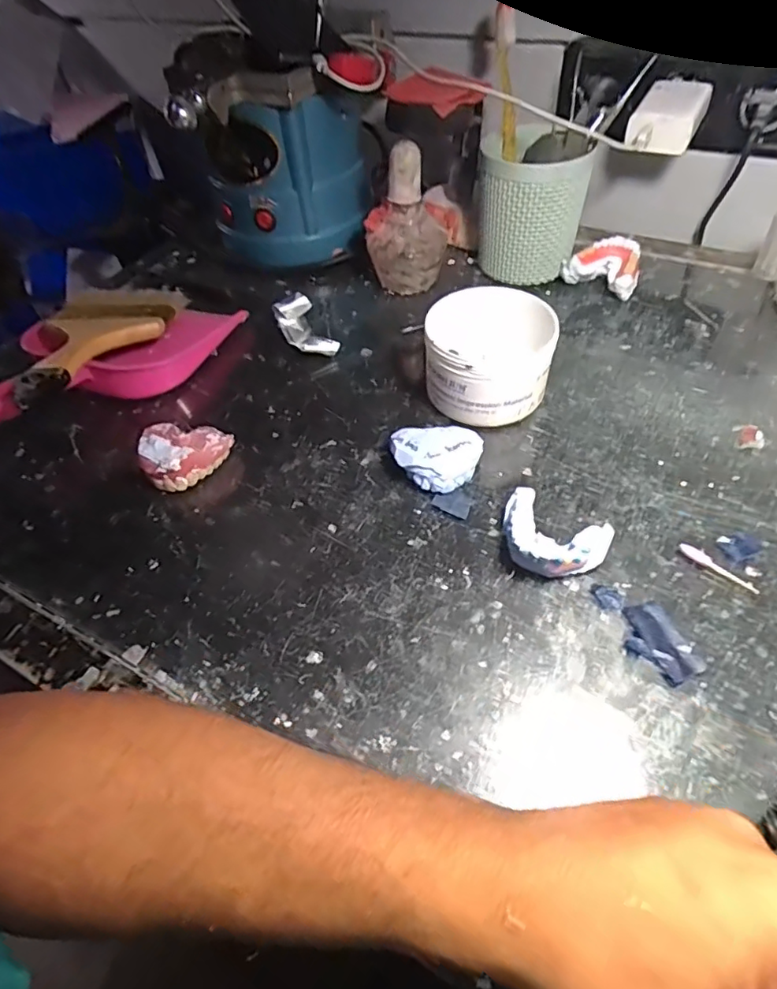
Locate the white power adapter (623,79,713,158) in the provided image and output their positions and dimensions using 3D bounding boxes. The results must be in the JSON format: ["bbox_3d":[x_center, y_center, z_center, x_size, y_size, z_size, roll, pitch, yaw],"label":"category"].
[{"bbox_3d":[0.246,-0.331,0.480,0.053,0.030,0.093,22,56,21],"label":"white power adapter"}]

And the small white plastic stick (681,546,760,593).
[{"bbox_3d":[0.192,0.042,0.318,0.045,0.004,0.007,33,60,27],"label":"small white plastic stick"}]

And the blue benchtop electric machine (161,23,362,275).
[{"bbox_3d":[-0.101,-0.306,0.515,0.168,0.181,0.112,-7,51,-1],"label":"blue benchtop electric machine"}]

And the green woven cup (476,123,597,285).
[{"bbox_3d":[0.128,-0.261,0.503,0.092,0.113,0.087,0,51,5],"label":"green woven cup"}]

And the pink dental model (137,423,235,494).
[{"bbox_3d":[-0.150,-0.029,0.388,0.061,0.030,0.053,10,52,12],"label":"pink dental model"}]

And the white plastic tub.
[{"bbox_3d":[0.073,-0.098,0.402,0.087,0.068,0.080,-2,51,3],"label":"white plastic tub"}]

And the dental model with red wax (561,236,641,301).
[{"bbox_3d":[0.201,-0.209,0.508,0.064,0.035,0.052,25,57,23],"label":"dental model with red wax"}]

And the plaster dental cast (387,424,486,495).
[{"bbox_3d":[0.033,-0.023,0.368,0.059,0.027,0.041,-5,50,1],"label":"plaster dental cast"}]

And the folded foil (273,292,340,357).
[{"bbox_3d":[-0.073,-0.144,0.477,0.033,0.026,0.065,-24,53,-15],"label":"folded foil"}]

